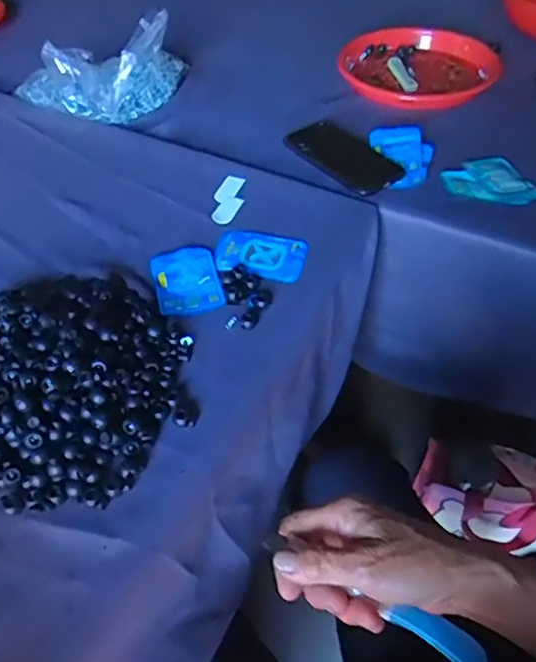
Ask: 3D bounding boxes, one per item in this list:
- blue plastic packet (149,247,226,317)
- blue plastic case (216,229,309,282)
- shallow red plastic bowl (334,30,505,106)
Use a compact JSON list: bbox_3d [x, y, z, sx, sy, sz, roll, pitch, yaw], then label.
[{"bbox_3d":[-0.083,-0.052,0.603,0.065,0.004,0.097,-13,50,-9],"label":"blue plastic packet"},{"bbox_3d":[-0.006,-0.084,0.634,0.096,0.007,0.071,11,51,11],"label":"blue plastic case"},{"bbox_3d":[0.230,-0.410,0.904,0.240,0.057,0.217,21,53,19],"label":"shallow red plastic bowl"}]

